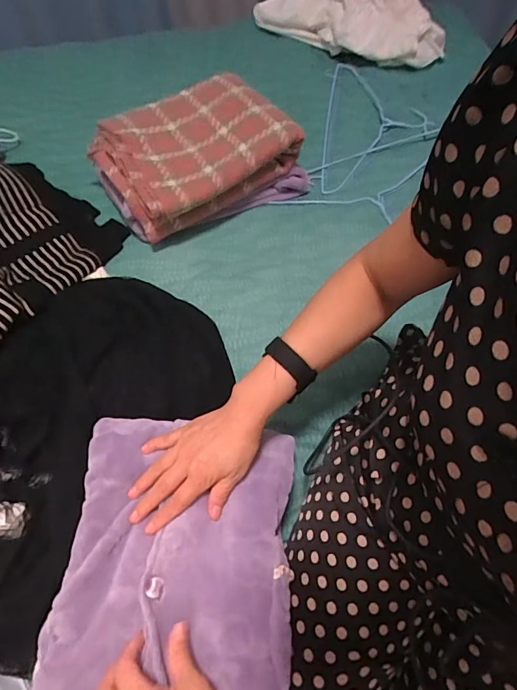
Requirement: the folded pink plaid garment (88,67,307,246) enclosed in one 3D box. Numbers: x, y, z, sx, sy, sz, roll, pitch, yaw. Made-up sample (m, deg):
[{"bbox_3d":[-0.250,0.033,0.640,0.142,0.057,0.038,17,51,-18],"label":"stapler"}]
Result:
[{"bbox_3d":[-0.115,-0.347,0.774,0.310,0.118,0.232,-33,64,-14],"label":"folded pink plaid garment"}]

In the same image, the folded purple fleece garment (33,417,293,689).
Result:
[{"bbox_3d":[-0.086,0.230,0.441,0.235,0.047,0.310,1,61,4],"label":"folded purple fleece garment"}]

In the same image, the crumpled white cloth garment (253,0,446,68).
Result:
[{"bbox_3d":[0.209,-0.794,1.006,0.475,0.091,0.135,34,68,20],"label":"crumpled white cloth garment"}]

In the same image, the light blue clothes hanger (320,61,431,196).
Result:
[{"bbox_3d":[0.248,-0.476,0.887,0.204,0.014,0.451,6,60,8],"label":"light blue clothes hanger"}]

